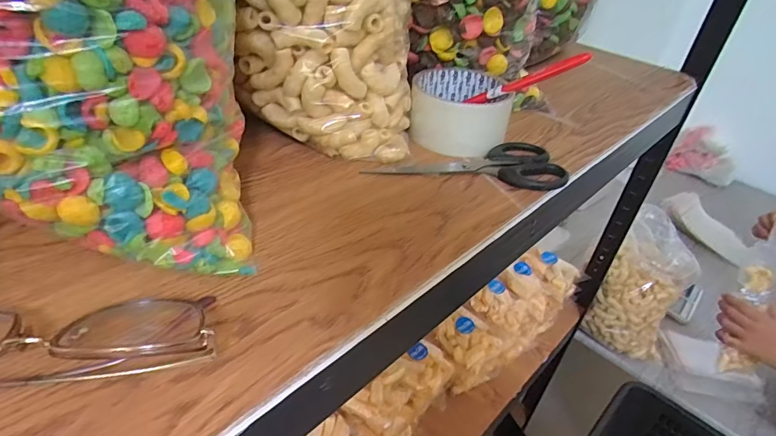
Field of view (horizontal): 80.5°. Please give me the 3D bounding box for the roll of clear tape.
[{"bbox_3d":[0.063,-0.095,0.403,0.082,0.049,0.082,13,37,9],"label":"roll of clear tape"}]

